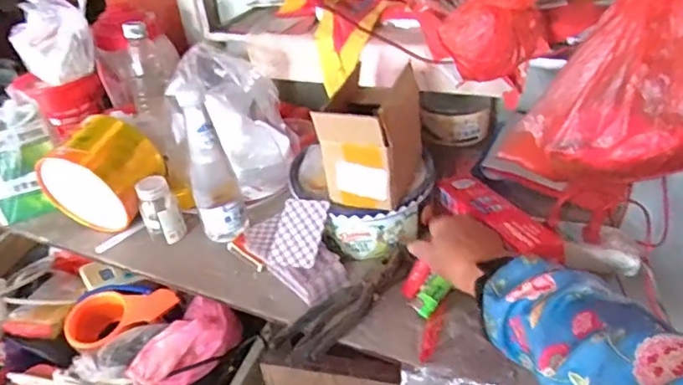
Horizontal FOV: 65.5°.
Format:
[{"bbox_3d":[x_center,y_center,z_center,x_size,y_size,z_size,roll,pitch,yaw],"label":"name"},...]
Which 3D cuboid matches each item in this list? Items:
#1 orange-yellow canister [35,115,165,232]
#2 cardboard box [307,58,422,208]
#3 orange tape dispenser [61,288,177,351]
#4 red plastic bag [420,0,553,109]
[{"bbox_3d":[-0.335,-0.026,0.745,0.143,0.129,0.096,5,36,16],"label":"orange-yellow canister"},{"bbox_3d":[0.033,-0.062,0.642,0.098,0.133,0.134,8,37,20],"label":"cardboard box"},{"bbox_3d":[-0.287,0.167,0.685,0.155,0.047,0.090,-15,33,12],"label":"orange tape dispenser"},{"bbox_3d":[0.125,-0.175,0.445,0.087,0.181,0.066,15,40,28],"label":"red plastic bag"}]

